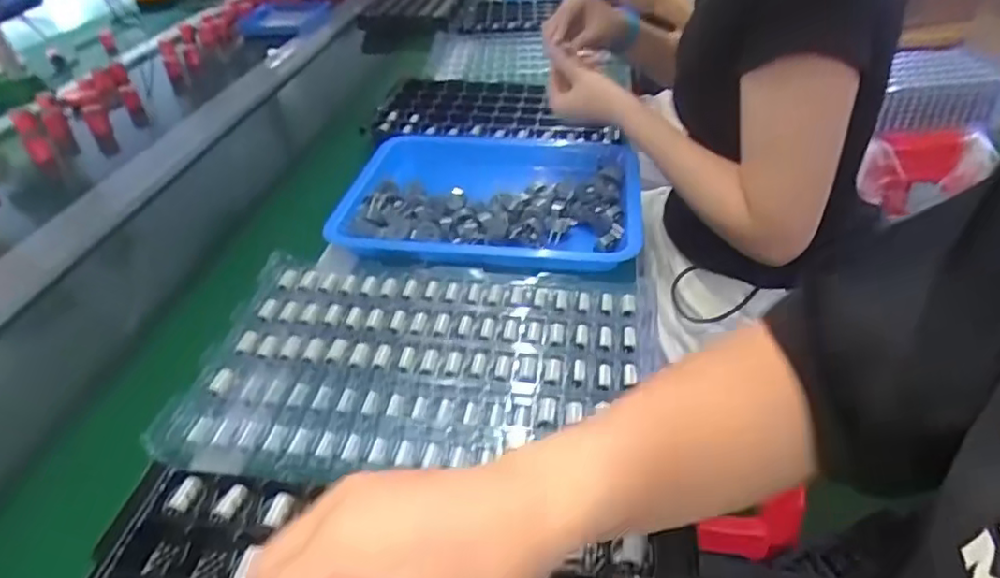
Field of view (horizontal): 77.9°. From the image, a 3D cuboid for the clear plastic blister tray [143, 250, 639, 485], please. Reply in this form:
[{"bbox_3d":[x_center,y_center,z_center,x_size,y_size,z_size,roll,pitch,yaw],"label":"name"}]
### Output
[{"bbox_3d":[-0.067,0.058,0.504,0.341,0.029,0.231,3,39,9],"label":"clear plastic blister tray"}]

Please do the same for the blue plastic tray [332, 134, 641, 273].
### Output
[{"bbox_3d":[-0.006,-0.104,0.726,0.323,0.060,0.288,2,39,7],"label":"blue plastic tray"}]

